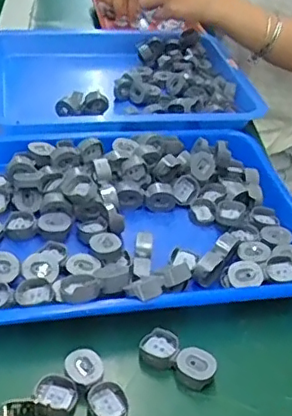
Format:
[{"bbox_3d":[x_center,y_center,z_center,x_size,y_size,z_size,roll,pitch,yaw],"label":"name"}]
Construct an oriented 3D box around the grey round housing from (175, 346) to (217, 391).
[{"bbox_3d":[0.035,0.115,0.414,0.027,0.018,0.024,19,40,18],"label":"grey round housing"}]

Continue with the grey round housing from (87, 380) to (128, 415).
[{"bbox_3d":[-0.025,0.133,0.391,0.029,0.016,0.023,31,45,31],"label":"grey round housing"}]

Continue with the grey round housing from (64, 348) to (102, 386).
[{"bbox_3d":[-0.043,0.113,0.405,0.025,0.015,0.026,3,38,-2],"label":"grey round housing"}]

